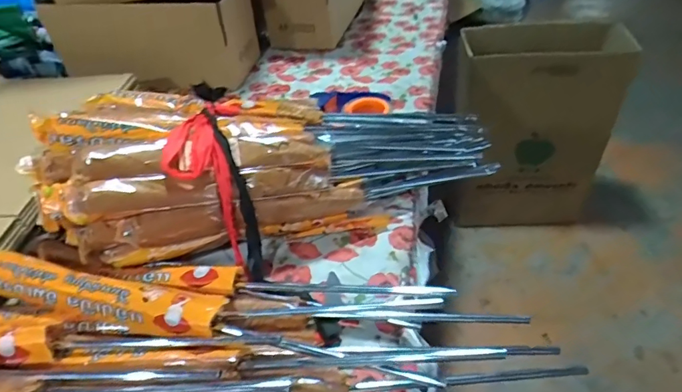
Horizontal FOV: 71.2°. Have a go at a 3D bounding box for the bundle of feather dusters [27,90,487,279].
[{"bbox_3d":[-0.085,-0.039,0.693,0.592,0.159,0.216,-7,40,-24],"label":"bundle of feather dusters"}]

